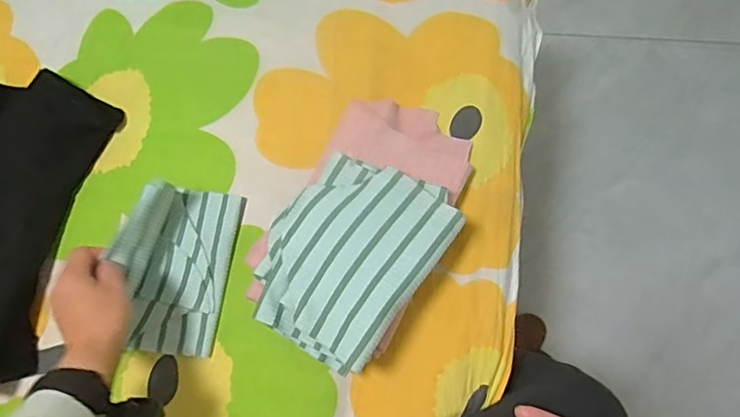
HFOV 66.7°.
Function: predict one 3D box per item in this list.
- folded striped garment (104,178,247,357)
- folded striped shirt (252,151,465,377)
[{"bbox_3d":[-0.202,0.058,0.586,0.102,0.074,0.174,9,72,3],"label":"folded striped garment"},{"bbox_3d":[-0.019,0.041,0.538,0.145,0.032,0.192,34,81,14],"label":"folded striped shirt"}]

